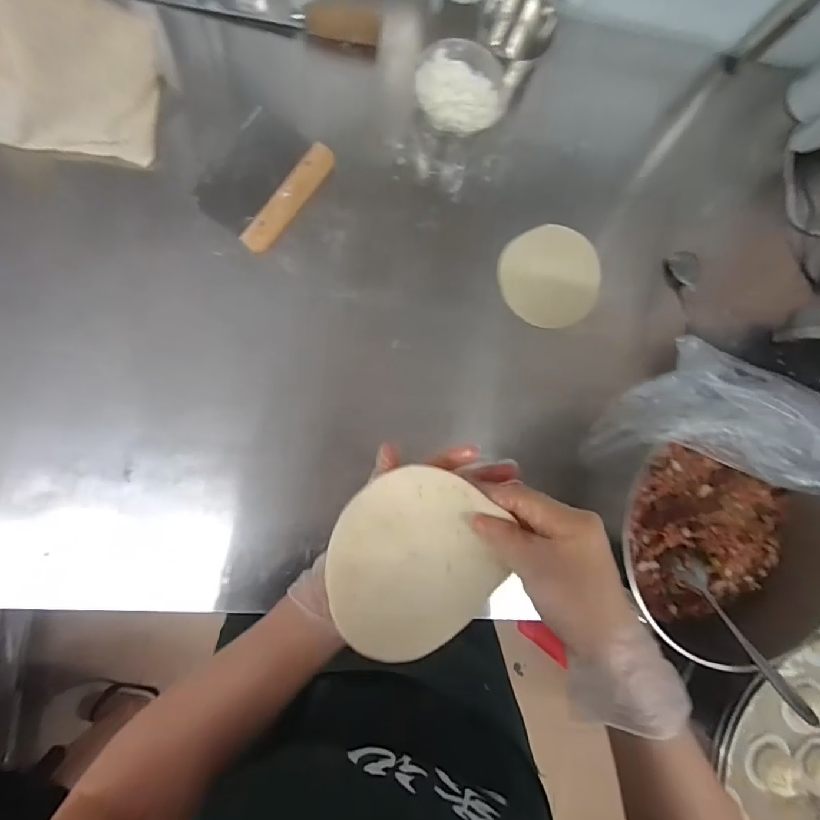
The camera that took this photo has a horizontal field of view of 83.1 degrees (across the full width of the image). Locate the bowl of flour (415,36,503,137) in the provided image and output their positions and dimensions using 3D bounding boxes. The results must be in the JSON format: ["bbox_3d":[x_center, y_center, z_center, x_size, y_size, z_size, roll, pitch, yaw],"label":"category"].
[{"bbox_3d":[0.059,-0.387,0.570,0.110,0.046,0.100,18,86,-7],"label":"bowl of flour"}]

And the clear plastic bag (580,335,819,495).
[{"bbox_3d":[0.310,-0.002,0.446,0.231,0.120,0.141,9,87,-8],"label":"clear plastic bag"}]

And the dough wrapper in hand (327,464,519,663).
[{"bbox_3d":[0.006,0.108,0.324,0.118,0.027,0.125,-9,90,-8],"label":"dough wrapper in hand"}]

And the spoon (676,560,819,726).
[{"bbox_3d":[0.321,0.217,0.448,0.028,0.154,0.020,-15,133,-8],"label":"spoon"}]

